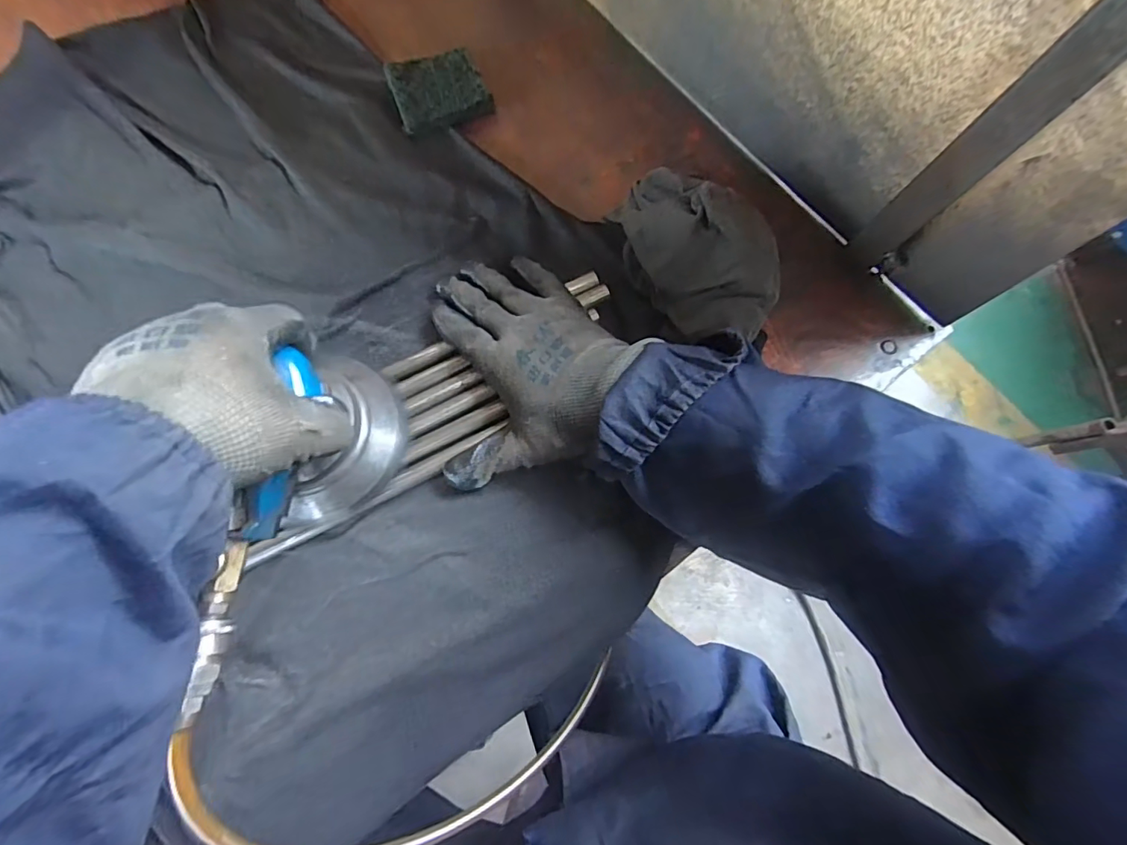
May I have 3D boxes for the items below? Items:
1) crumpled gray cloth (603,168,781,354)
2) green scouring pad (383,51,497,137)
[{"bbox_3d":[0.098,-0.118,0.355,0.090,0.068,0.151,-34,77,-8],"label":"crumpled gray cloth"},{"bbox_3d":[-0.108,-0.288,0.430,0.078,0.016,0.067,-21,76,-5],"label":"green scouring pad"}]

